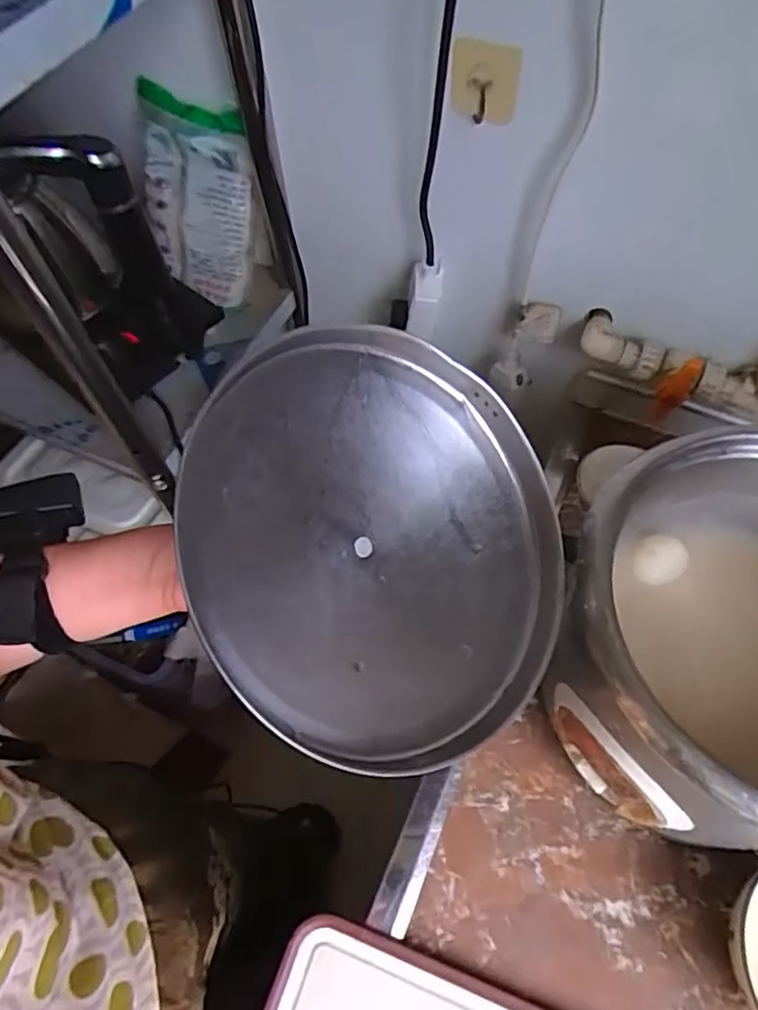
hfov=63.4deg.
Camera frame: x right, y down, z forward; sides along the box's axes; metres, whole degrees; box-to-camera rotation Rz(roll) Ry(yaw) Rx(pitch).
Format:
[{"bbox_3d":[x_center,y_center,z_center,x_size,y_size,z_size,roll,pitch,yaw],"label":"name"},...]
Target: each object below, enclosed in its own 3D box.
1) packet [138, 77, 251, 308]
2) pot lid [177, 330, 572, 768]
[{"bbox_3d":[-0.209,-0.335,0.687,0.127,0.203,0.027,16,39,10],"label":"packet"},{"bbox_3d":[0.007,0.018,0.359,0.246,0.065,0.246,10,74,-37],"label":"pot lid"}]

